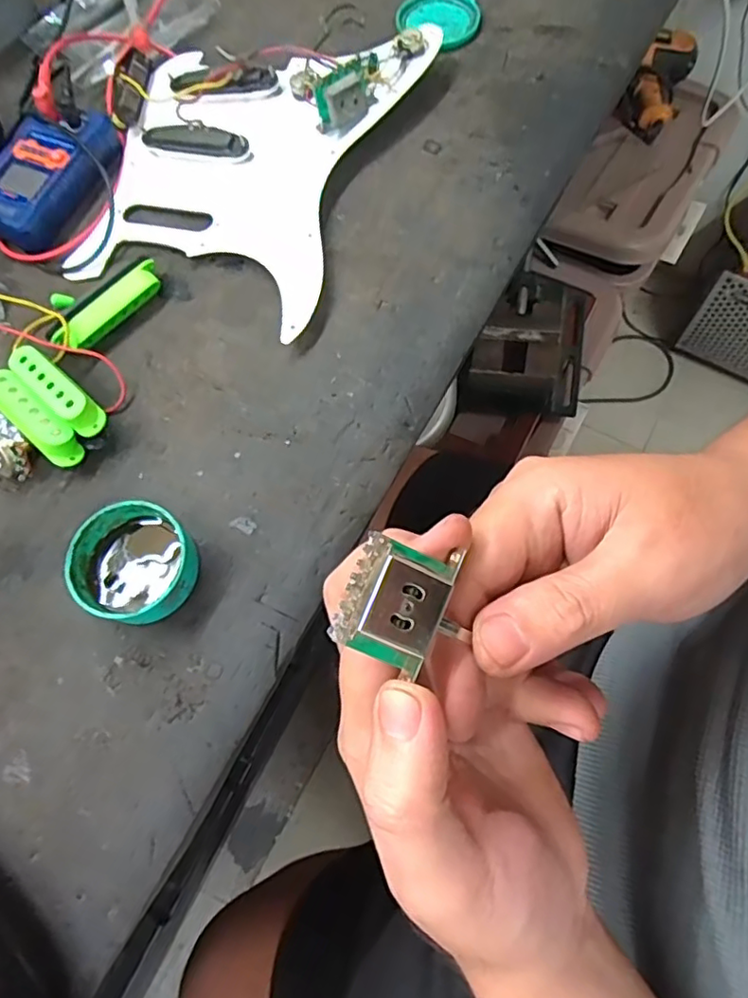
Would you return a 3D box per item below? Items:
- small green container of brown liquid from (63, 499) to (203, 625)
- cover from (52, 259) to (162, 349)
[{"bbox_3d":[-0.125,0.034,0.312,0.061,0.028,0.059,18,73,9],"label":"small green container of brown liquid"},{"bbox_3d":[-0.163,-0.119,0.368,0.012,0.019,0.075,42,77,15],"label":"cover"}]

